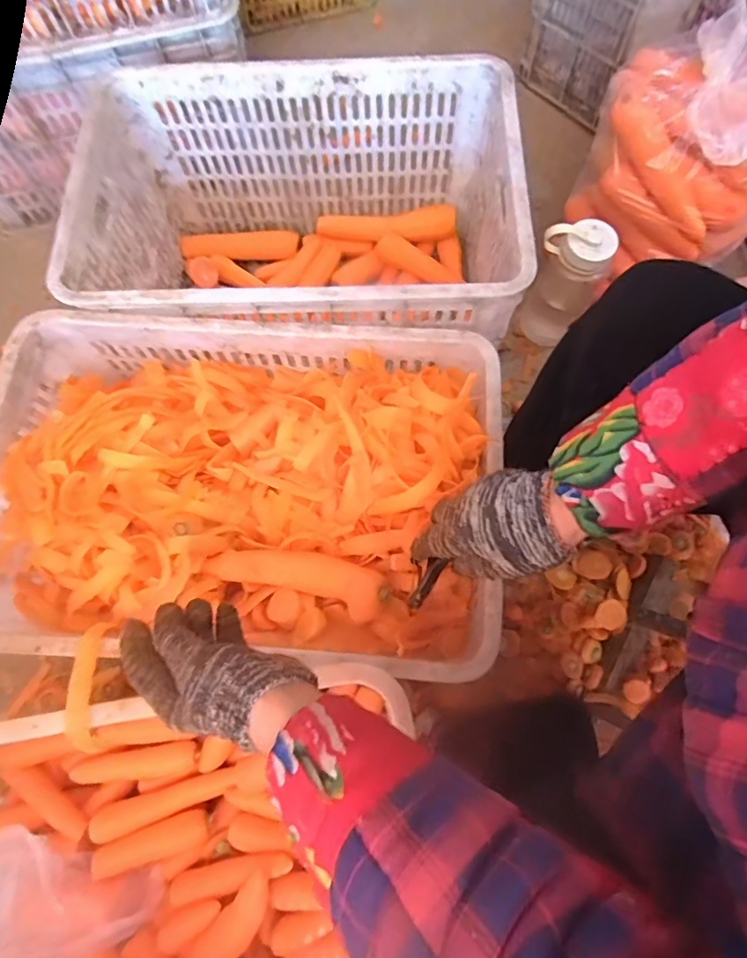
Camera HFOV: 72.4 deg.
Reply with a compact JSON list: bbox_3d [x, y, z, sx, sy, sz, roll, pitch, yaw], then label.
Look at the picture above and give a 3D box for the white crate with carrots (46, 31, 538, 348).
[{"bbox_3d":[-0.088,-0.309,0.713,0.508,0.288,0.353,0,72,1],"label":"white crate with carrots"}]

